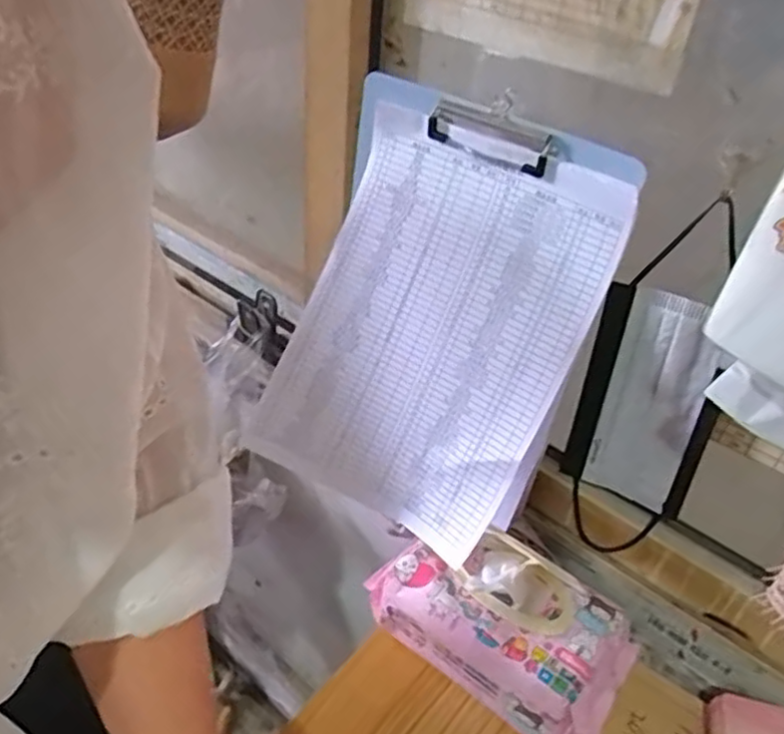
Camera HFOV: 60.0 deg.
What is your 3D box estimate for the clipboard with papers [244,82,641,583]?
[{"bbox_3d":[0.029,-0.032,0.509,0.212,0.312,0.032,24,13,18],"label":"clipboard with papers"}]

